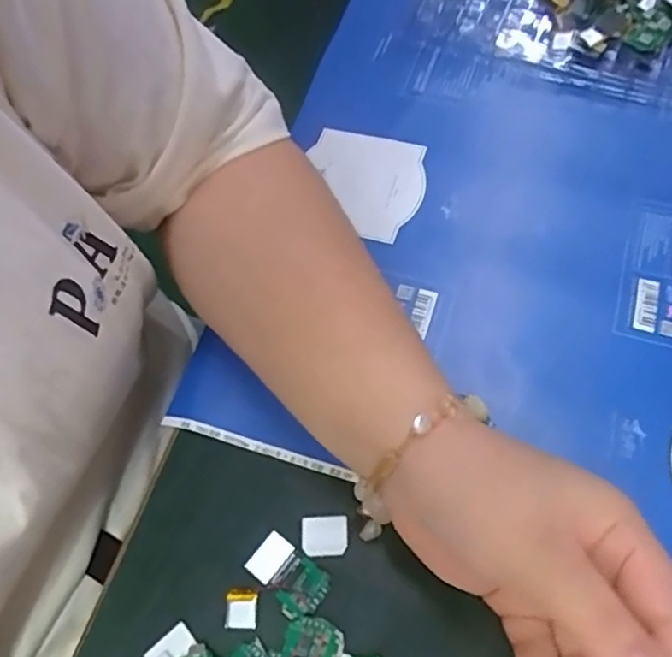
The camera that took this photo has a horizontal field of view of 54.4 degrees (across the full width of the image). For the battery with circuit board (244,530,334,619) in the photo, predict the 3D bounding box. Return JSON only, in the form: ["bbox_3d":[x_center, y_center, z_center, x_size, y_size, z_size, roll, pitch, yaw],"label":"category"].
[{"bbox_3d":[-0.023,0.116,0.306,0.039,0.004,0.024,34,70,18],"label":"battery with circuit board"}]

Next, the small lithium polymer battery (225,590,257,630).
[{"bbox_3d":[-0.044,0.129,0.300,0.014,0.004,0.017,0,64,3],"label":"small lithium polymer battery"}]

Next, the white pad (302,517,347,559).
[{"bbox_3d":[-0.006,0.100,0.314,0.022,0.004,0.019,-4,63,1],"label":"white pad"}]

